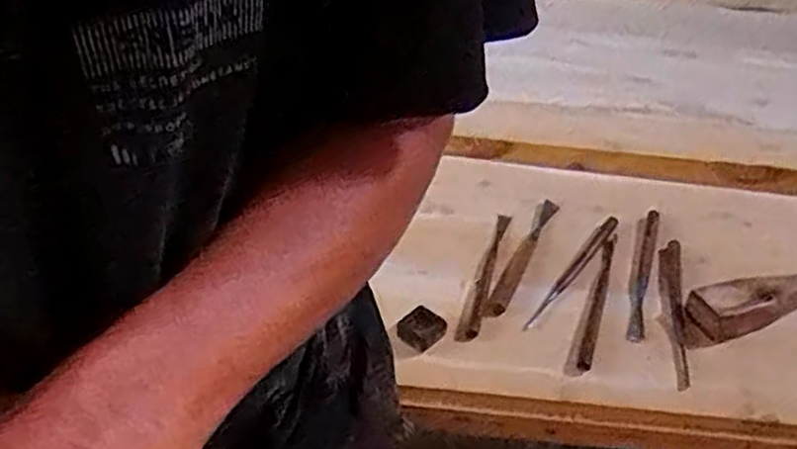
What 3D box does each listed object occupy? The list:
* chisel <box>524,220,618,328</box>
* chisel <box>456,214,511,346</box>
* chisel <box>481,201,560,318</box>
[{"bbox_3d":[0.239,0.062,1.005,0.019,0.011,0.262,24,47,28],"label":"chisel"},{"bbox_3d":[0.119,0.069,1.006,0.025,0.025,0.255,10,42,15],"label":"chisel"},{"bbox_3d":[0.174,0.044,1.040,0.032,0.016,0.255,16,44,21],"label":"chisel"}]

